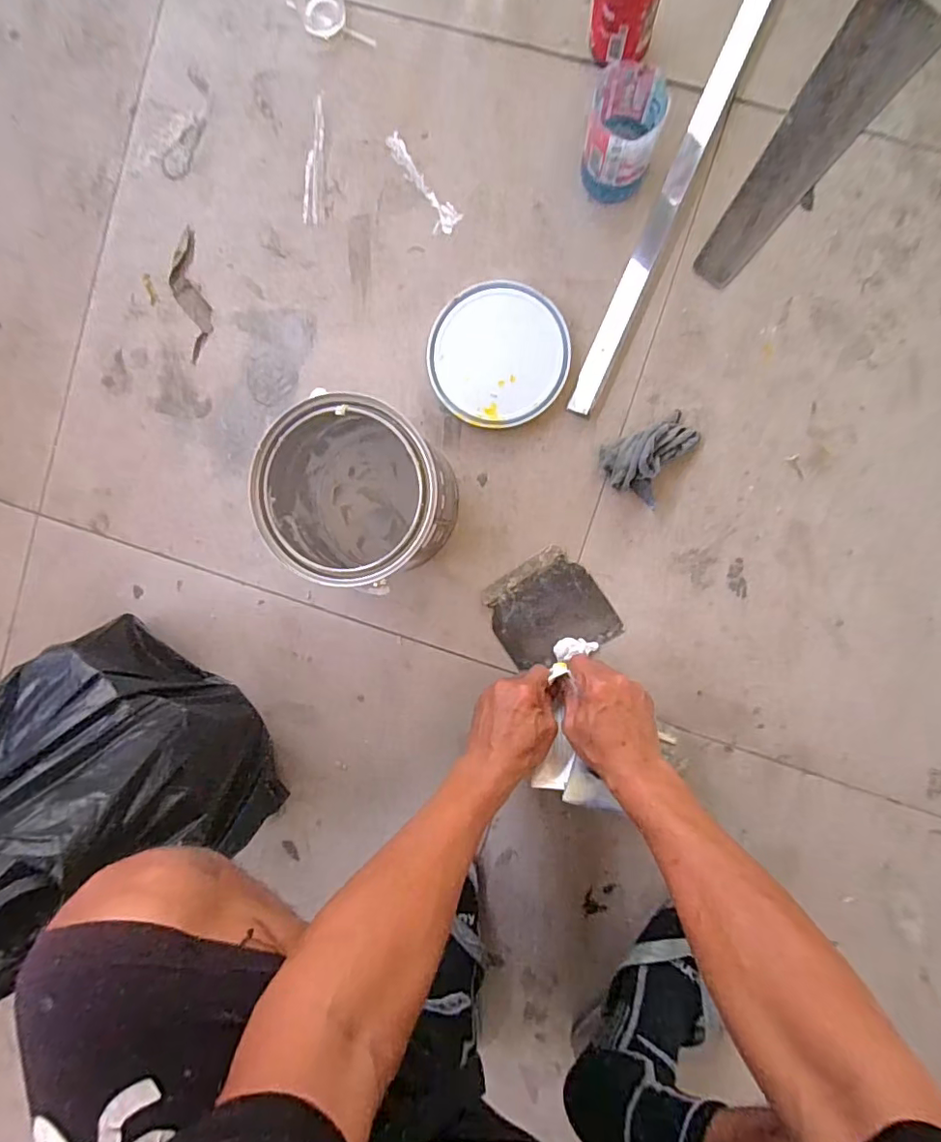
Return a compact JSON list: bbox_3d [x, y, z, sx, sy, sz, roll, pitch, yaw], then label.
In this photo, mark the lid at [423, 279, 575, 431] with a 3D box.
[{"bbox_3d":[0.028,-0.220,0.556,0.138,0.013,0.137,7,94,4],"label":"lid"}]

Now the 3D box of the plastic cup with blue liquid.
[{"bbox_3d":[0.138,-0.398,0.496,0.063,0.081,0.077,9,95,4],"label":"plastic cup with blue liquid"}]

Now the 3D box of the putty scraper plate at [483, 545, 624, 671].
[{"bbox_3d":[0.080,0.042,0.563,0.113,0.005,0.110,-33,91,6],"label":"putty scraper plate"}]

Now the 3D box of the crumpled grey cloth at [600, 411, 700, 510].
[{"bbox_3d":[0.185,-0.109,0.541,0.097,0.033,0.074,-24,92,6],"label":"crumpled grey cloth"}]

